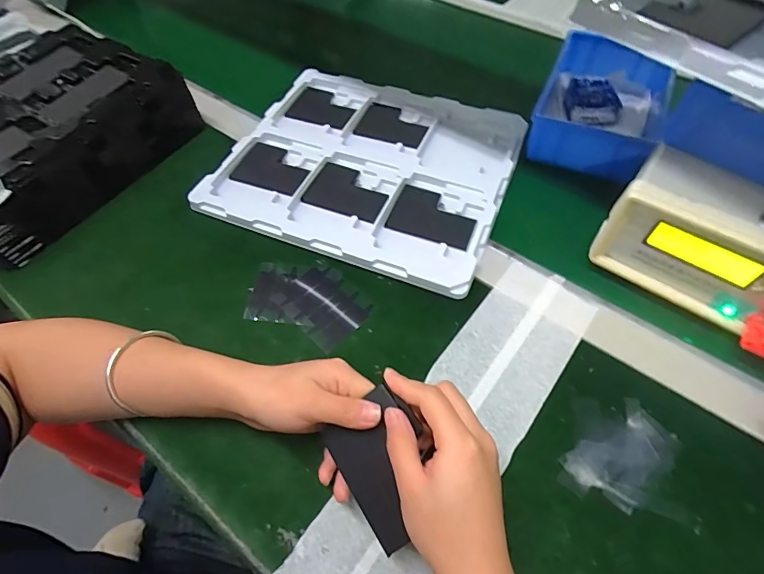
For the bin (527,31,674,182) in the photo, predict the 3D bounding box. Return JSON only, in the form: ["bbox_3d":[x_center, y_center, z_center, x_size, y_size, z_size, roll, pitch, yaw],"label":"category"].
[{"bbox_3d":[0.263,-0.219,0.497,0.128,0.062,0.192,21,59,16],"label":"bin"}]

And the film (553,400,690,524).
[{"bbox_3d":[0.187,0.127,0.319,0.083,0.004,0.081,16,58,13],"label":"film"}]

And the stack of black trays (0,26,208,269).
[{"bbox_3d":[-0.416,-0.189,0.501,0.258,0.086,0.282,27,61,19],"label":"stack of black trays"}]

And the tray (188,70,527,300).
[{"bbox_3d":[-0.014,-0.148,0.493,0.317,0.018,0.282,18,59,14],"label":"tray"}]

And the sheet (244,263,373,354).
[{"bbox_3d":[-0.072,0.014,0.404,0.115,0.004,0.076,21,61,11],"label":"sheet"}]

